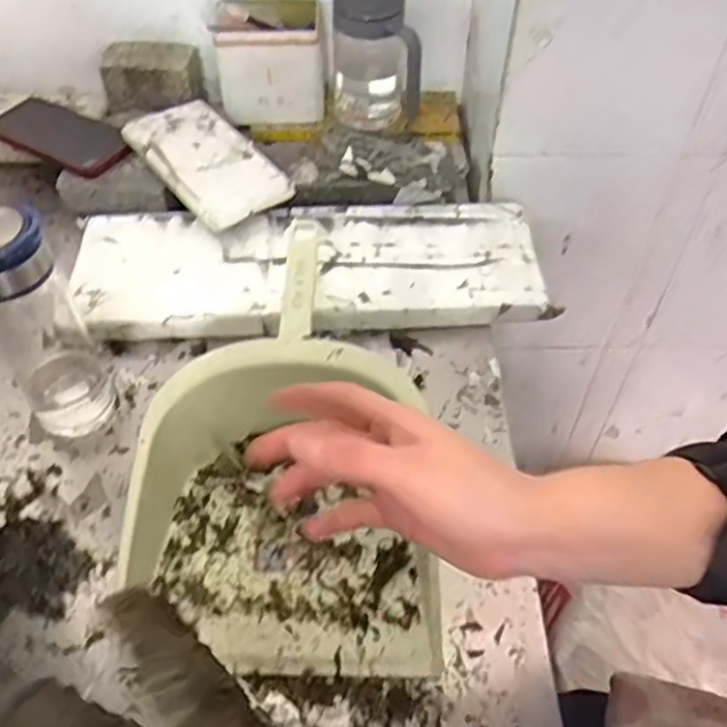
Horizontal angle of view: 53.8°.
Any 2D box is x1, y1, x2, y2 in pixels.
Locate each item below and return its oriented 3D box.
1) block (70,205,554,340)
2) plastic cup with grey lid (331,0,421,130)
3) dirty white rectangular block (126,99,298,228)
[{"bbox_3d":[-0.051,-0.106,0.723,0.454,0.031,0.165,-3,50,-4],"label":"block"},{"bbox_3d":[0.015,-0.348,0.815,0.098,0.179,0.100,2,54,-3],"label":"plastic cup with grey lid"},{"bbox_3d":[-0.171,-0.222,0.769,0.102,0.017,0.202,-30,58,-23],"label":"dirty white rectangular block"}]

